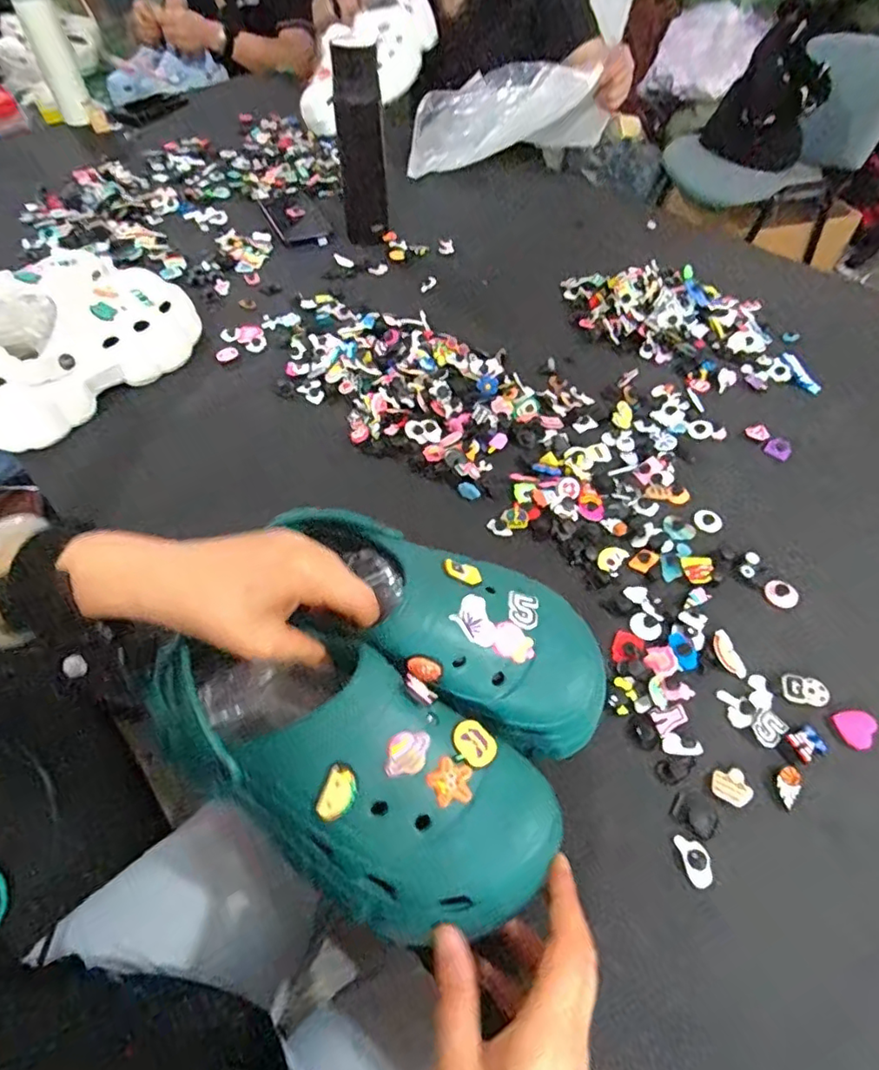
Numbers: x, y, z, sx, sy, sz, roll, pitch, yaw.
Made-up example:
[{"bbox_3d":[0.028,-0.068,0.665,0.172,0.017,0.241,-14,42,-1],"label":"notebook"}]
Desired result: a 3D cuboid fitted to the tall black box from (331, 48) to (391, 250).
[{"bbox_3d":[-0.109,-0.538,0.793,0.064,0.217,0.064,-3,53,-4],"label":"tall black box"}]

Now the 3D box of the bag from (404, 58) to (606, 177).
[{"bbox_3d":[0.110,-0.704,0.970,0.314,0.110,0.131,8,51,22],"label":"bag"}]

